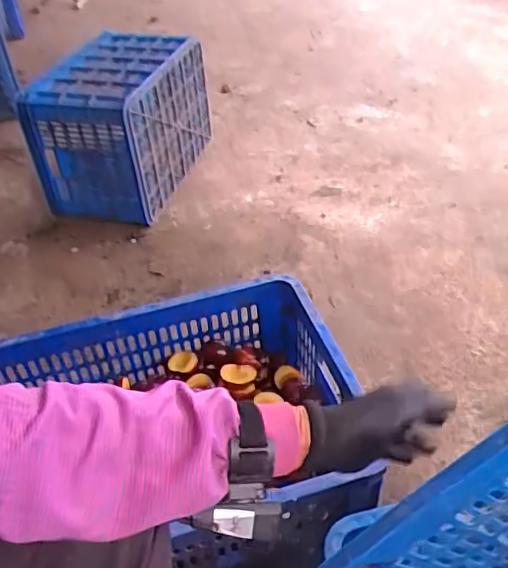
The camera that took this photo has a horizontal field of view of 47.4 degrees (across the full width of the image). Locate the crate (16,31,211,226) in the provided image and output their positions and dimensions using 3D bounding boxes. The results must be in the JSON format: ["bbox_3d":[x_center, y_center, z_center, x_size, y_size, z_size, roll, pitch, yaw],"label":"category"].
[{"bbox_3d":[-0.374,-0.483,1.687,0.349,0.344,0.506,13,42,8],"label":"crate"}]

